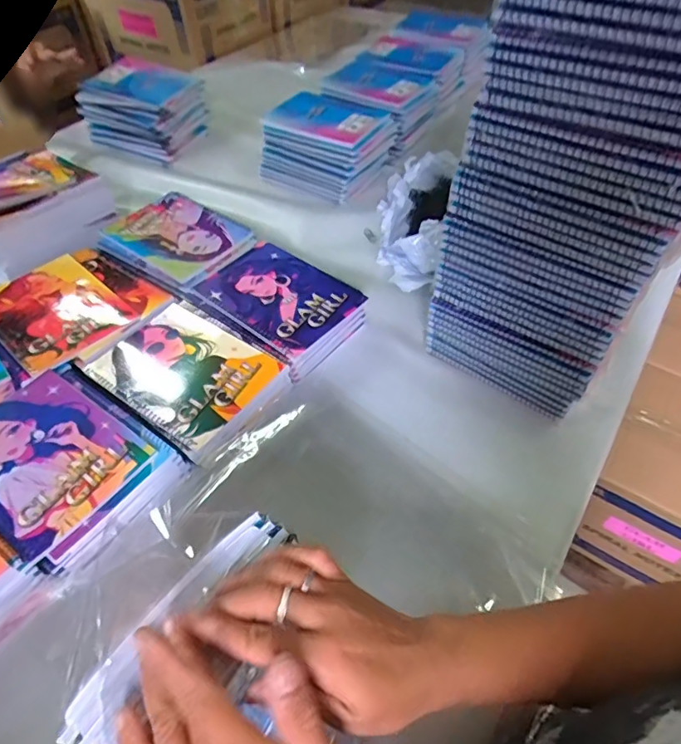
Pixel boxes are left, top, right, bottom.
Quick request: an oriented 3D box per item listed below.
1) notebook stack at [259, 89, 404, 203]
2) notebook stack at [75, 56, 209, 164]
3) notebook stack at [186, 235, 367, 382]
[{"bbox_3d":[-0.019,-0.433,0.961,0.210,0.120,0.193,25,54,19],"label":"notebook stack"},{"bbox_3d":[-0.412,-0.555,1.052,0.214,0.119,0.189,17,53,13],"label":"notebook stack"},{"bbox_3d":[-0.087,-0.091,0.701,0.228,0.066,0.158,31,56,22],"label":"notebook stack"}]

